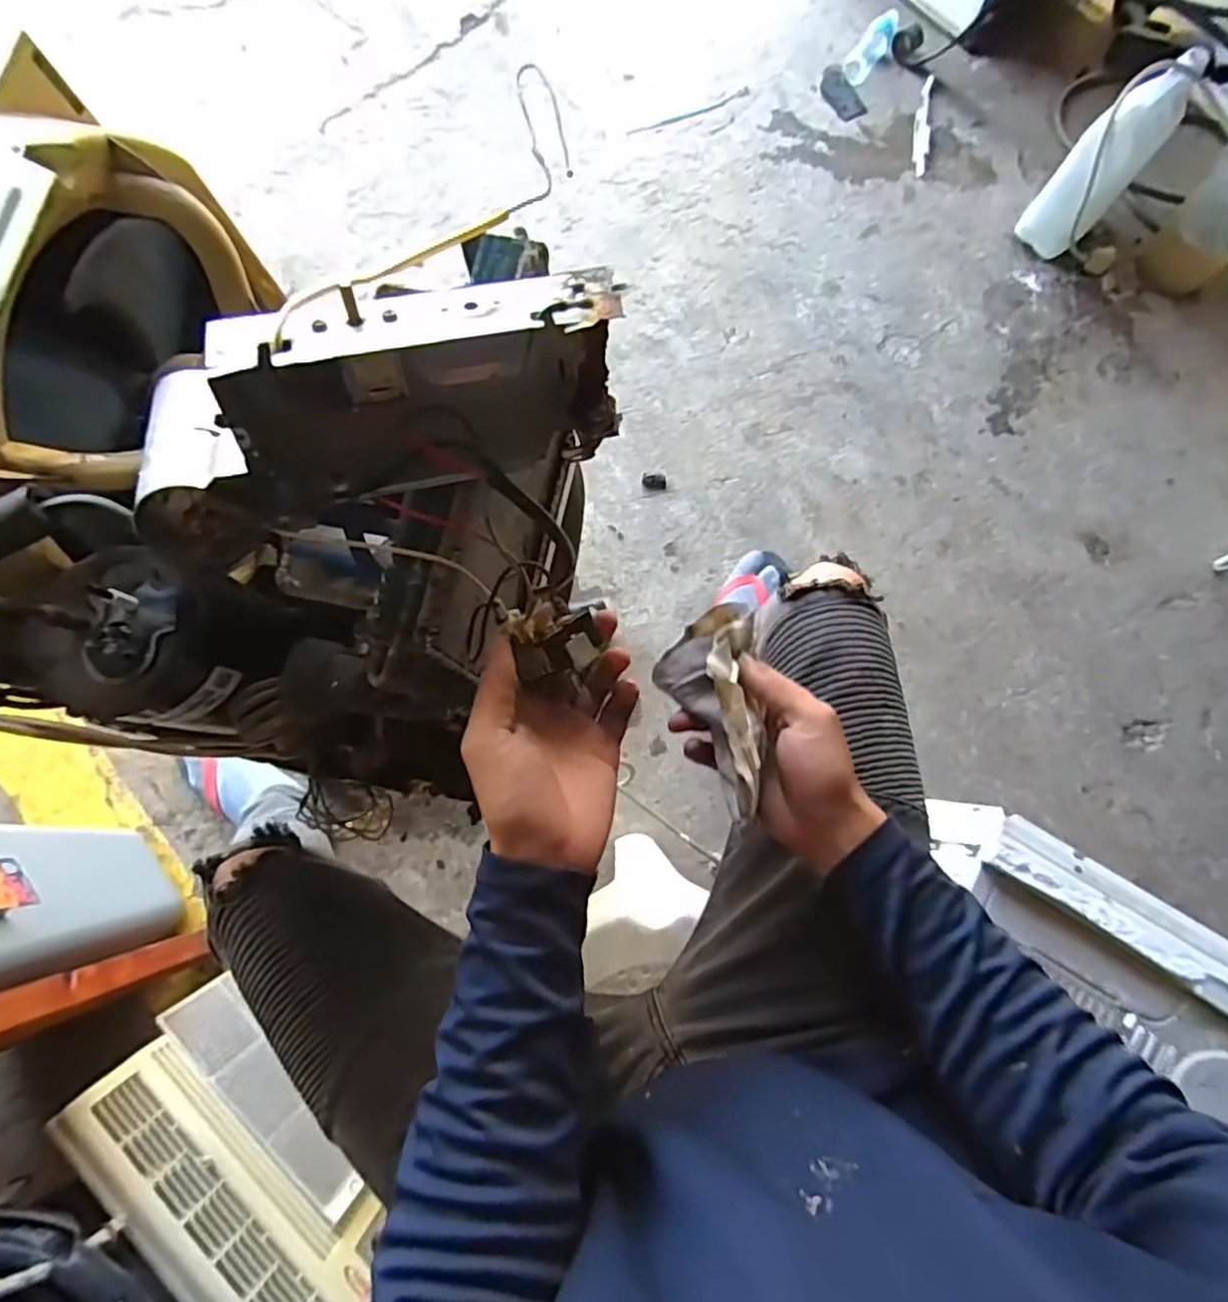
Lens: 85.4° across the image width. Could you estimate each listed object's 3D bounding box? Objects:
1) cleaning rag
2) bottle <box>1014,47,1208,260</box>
[{"bbox_3d":[0.072,0.035,0.457,0.068,0.065,0.145,-8,52,-3],"label":"cleaning rag"},{"bbox_3d":[0.867,-0.865,1.183,0.117,0.288,0.158,38,79,7],"label":"bottle"}]

